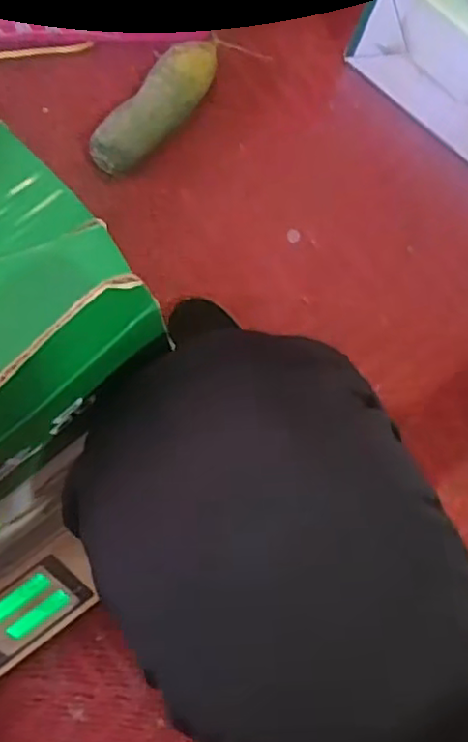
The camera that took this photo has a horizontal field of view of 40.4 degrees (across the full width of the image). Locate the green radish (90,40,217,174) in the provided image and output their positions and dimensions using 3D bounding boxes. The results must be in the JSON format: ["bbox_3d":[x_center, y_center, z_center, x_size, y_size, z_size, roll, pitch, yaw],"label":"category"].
[{"bbox_3d":[-0.077,-0.269,0.654,0.052,0.059,0.168,36,81,2],"label":"green radish"}]

